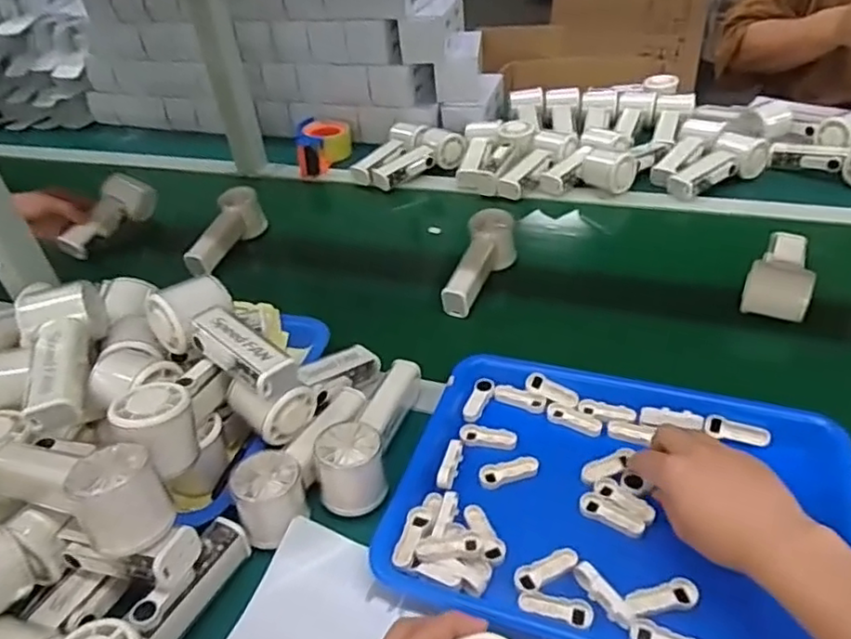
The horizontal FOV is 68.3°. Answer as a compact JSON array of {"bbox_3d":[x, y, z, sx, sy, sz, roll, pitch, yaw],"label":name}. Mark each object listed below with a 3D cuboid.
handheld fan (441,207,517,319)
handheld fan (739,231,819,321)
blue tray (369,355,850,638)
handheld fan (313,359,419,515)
[{"bbox_3d":[0.064,-0.071,0.744,0.049,0.067,0.142,11,41,21],"label":"handheld fan"},{"bbox_3d":[0.392,-0.052,0.695,0.060,0.063,0.156,14,42,24],"label":"handheld fan"},{"bbox_3d":[0.151,0.140,0.499,0.330,0.031,0.242,10,41,20],"label":"blue tray"},{"bbox_3d":[-0.045,0.095,0.556,0.052,0.060,0.146,8,40,18],"label":"handheld fan"}]

